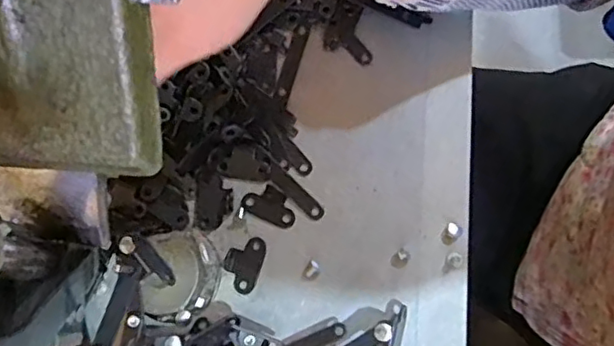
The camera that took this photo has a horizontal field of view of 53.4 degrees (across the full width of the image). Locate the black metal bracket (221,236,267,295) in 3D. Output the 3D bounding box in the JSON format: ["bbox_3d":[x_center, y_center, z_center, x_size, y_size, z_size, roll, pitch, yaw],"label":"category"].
[{"bbox_3d":[-0.033,0.046,0.312,0.019,0.004,0.028,16,80,4],"label":"black metal bracket"}]

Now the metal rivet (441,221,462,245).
[{"bbox_3d":[0.074,0.031,0.310,0.008,0.004,0.012,30,82,6],"label":"metal rivet"}]

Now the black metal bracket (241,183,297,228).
[{"bbox_3d":[-0.019,0.016,0.317,0.028,0.004,0.018,24,81,5],"label":"black metal bracket"}]

